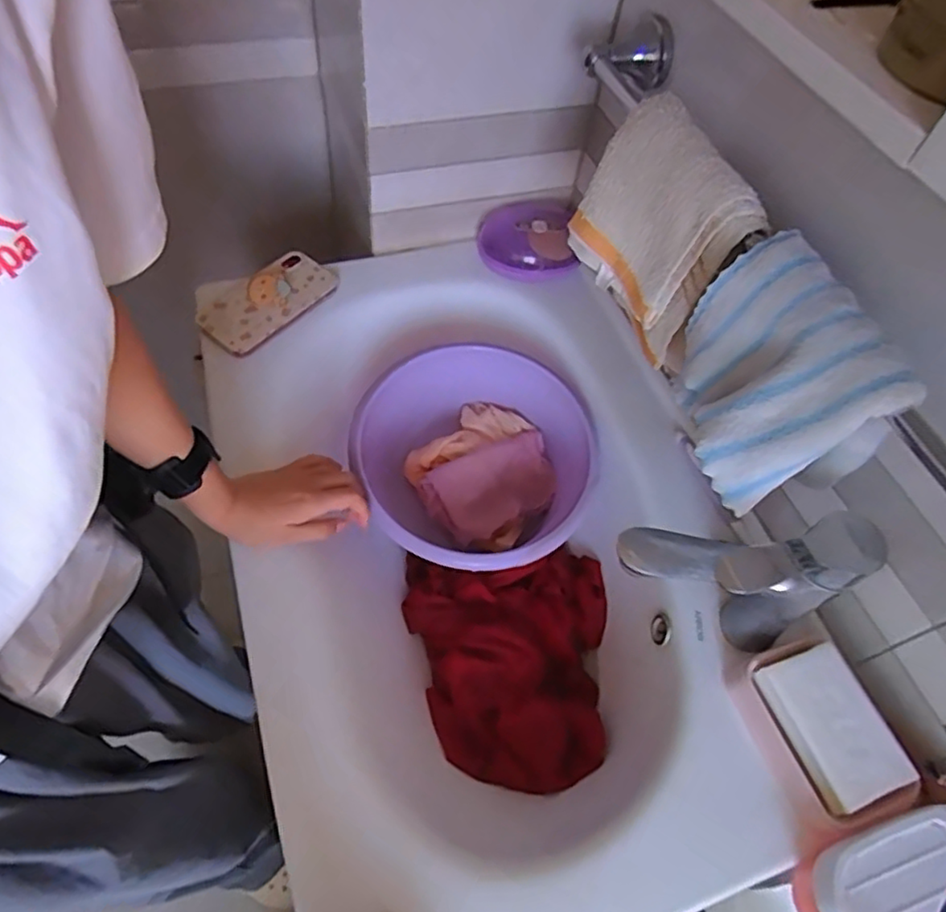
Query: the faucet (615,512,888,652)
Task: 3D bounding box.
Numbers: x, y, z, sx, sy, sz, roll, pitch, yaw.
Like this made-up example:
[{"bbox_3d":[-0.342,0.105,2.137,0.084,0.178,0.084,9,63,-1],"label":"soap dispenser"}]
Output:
[{"bbox_3d":[0.184,0.092,0.486,0.155,0.168,0.043,11,57,1],"label":"faucet"}]

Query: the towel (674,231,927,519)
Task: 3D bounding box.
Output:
[{"bbox_3d":[0.194,-0.057,0.429,0.037,0.134,0.141,6,53,-38],"label":"towel"}]

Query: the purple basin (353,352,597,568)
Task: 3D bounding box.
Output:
[{"bbox_3d":[0.000,0.017,0.696,0.238,0.121,0.226,-34,65,-22],"label":"purple basin"}]

